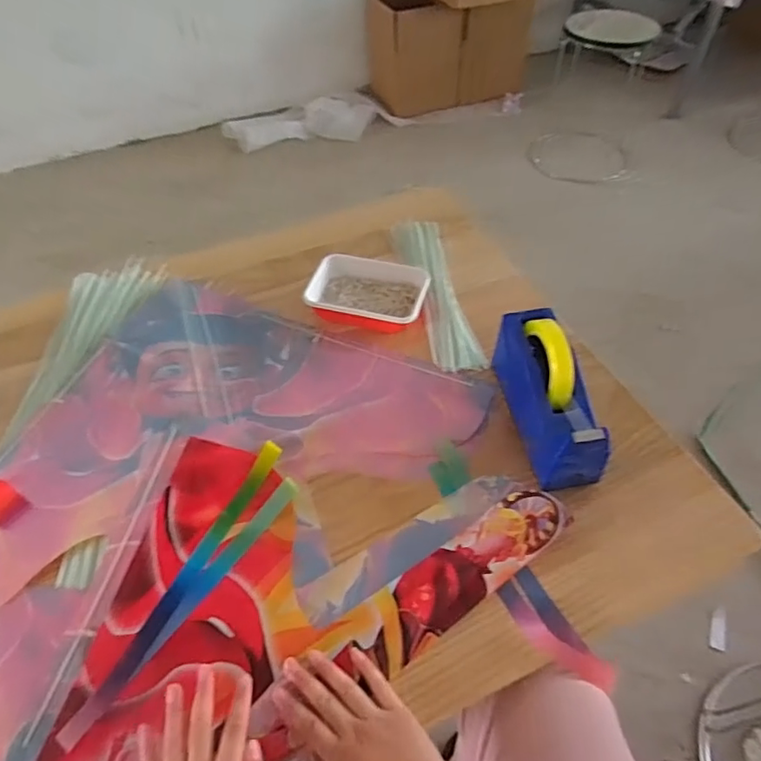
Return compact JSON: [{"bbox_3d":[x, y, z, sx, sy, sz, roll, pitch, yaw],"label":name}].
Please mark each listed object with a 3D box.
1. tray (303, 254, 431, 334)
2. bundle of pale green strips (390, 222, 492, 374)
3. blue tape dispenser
[{"bbox_3d":[-0.017,-0.131,0.822,0.167,0.037,0.125,11,53,12],"label":"tray"},{"bbox_3d":[0.085,-0.149,0.854,0.070,0.019,0.350,-9,52,-4],"label":"bundle of pale green strips"},{"bbox_3d":[0.194,0.012,0.641,0.069,0.116,0.202,-10,52,-5],"label":"blue tape dispenser"}]

